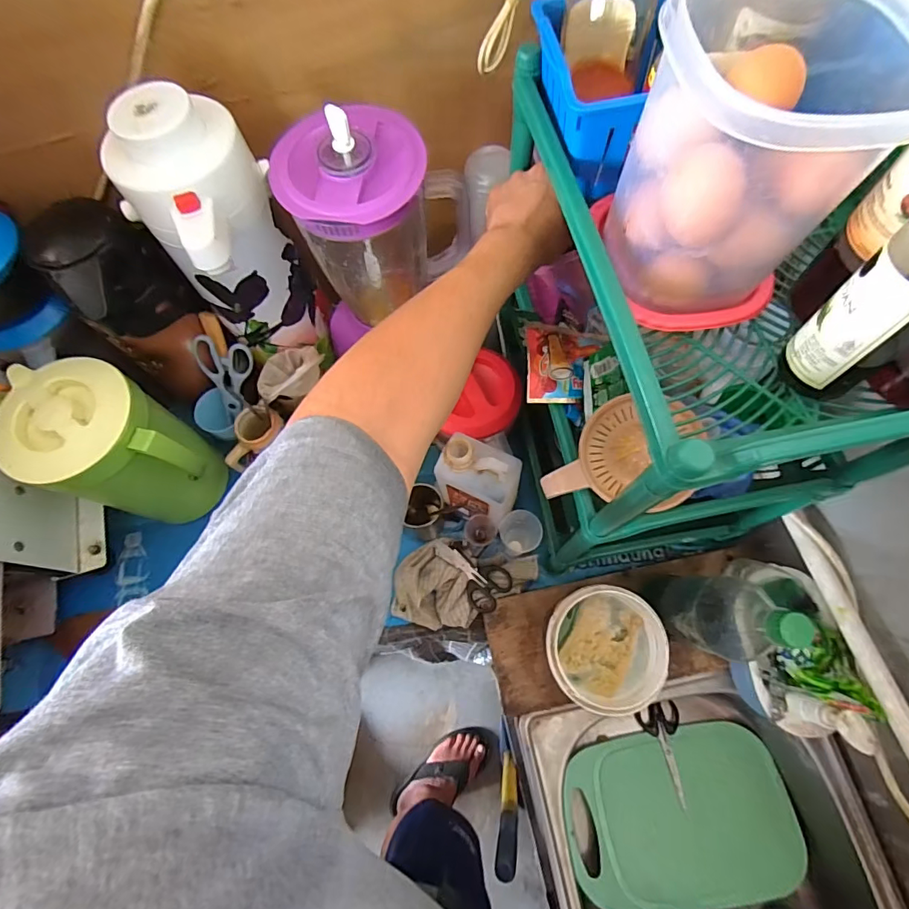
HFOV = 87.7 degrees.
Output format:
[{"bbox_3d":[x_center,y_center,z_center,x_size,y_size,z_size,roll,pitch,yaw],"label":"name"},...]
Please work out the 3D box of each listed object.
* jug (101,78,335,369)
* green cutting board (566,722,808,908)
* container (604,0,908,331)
[{"bbox_3d":[-0.251,-0.228,0.560,0.134,0.298,0.131,-35,73,-11],"label":"jug"},{"bbox_3d":[0.329,0.526,0.688,0.309,0.014,0.204,-10,61,0],"label":"green cutting board"},{"bbox_3d":[0.179,-0.184,0.306,0.130,0.145,0.141,0,70,1],"label":"container"}]

